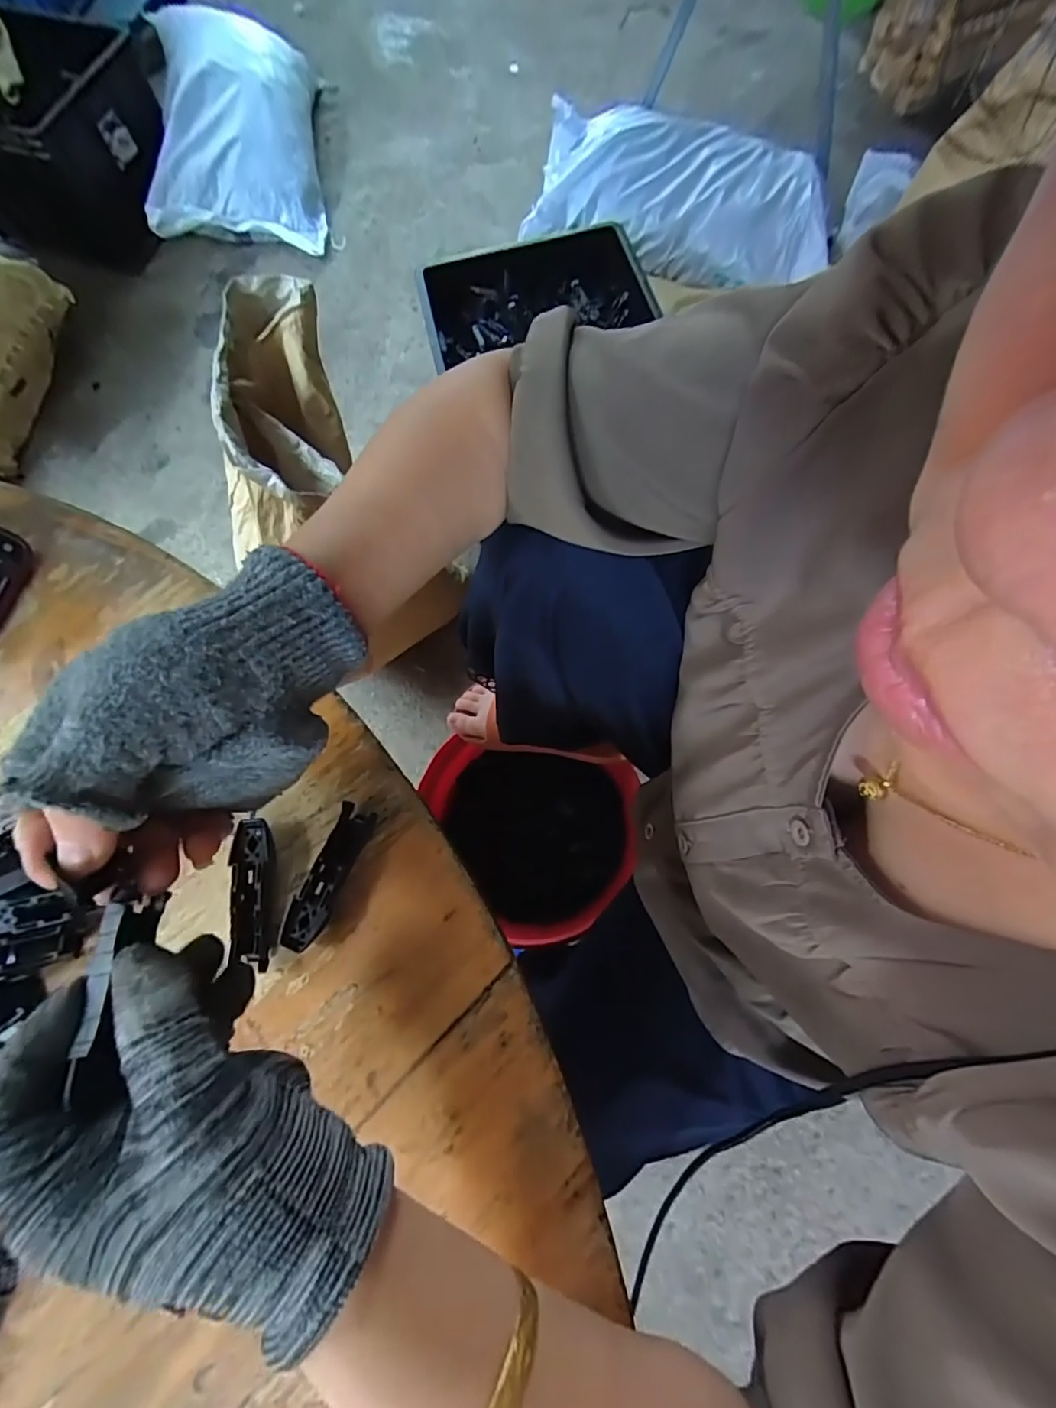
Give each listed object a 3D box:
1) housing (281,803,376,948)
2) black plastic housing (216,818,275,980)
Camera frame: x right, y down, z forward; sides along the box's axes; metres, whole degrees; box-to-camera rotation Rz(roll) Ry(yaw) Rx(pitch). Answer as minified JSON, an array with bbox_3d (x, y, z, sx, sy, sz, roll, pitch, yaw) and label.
[{"bbox_3d":[-0.096,0.083,0.264,0.018,0.012,0.068,21,74,8],"label":"housing"},{"bbox_3d":[-0.132,0.090,0.262,0.017,0.012,0.067,-5,72,0],"label":"black plastic housing"}]

